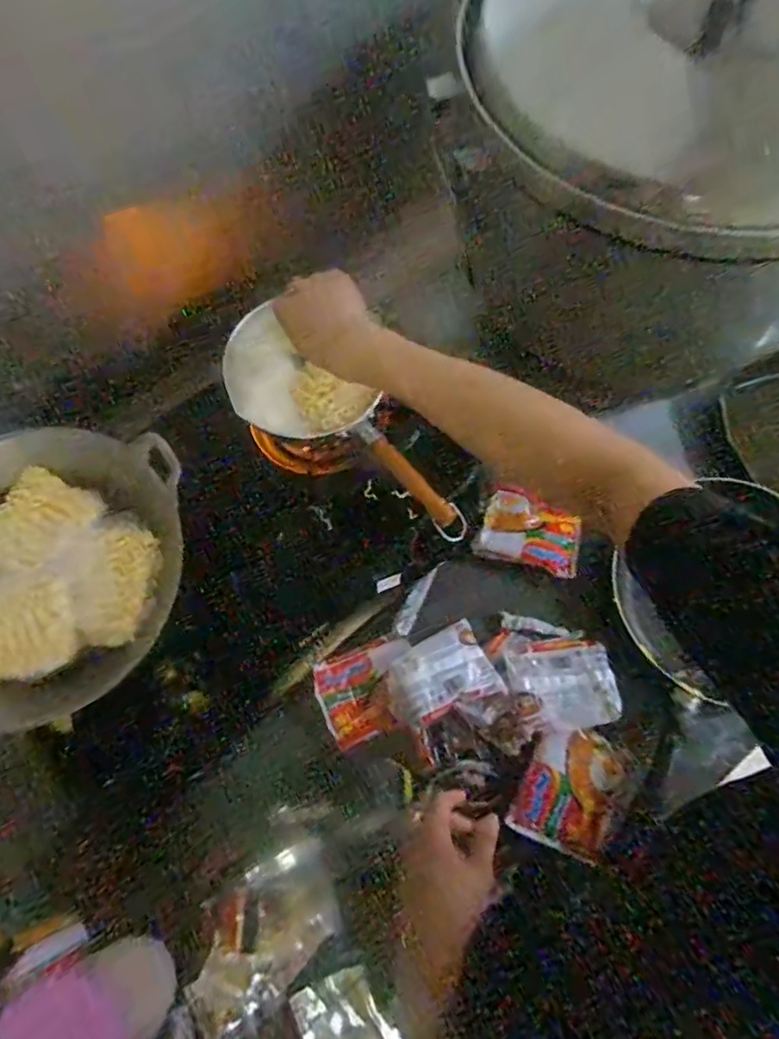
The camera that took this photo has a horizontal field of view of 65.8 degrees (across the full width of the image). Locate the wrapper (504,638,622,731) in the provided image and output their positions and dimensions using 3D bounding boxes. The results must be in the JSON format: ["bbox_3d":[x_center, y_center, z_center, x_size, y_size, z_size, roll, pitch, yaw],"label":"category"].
[{"bbox_3d":[0.199,0.189,0.693,0.113,0.017,0.100,-10,70,0],"label":"wrapper"}]

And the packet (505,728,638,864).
[{"bbox_3d":[0.202,0.295,0.659,0.104,0.016,0.124,25,71,10],"label":"packet"}]

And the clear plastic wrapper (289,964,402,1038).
[{"bbox_3d":[-0.040,0.513,0.603,0.076,0.009,0.109,-34,72,-12],"label":"clear plastic wrapper"}]

